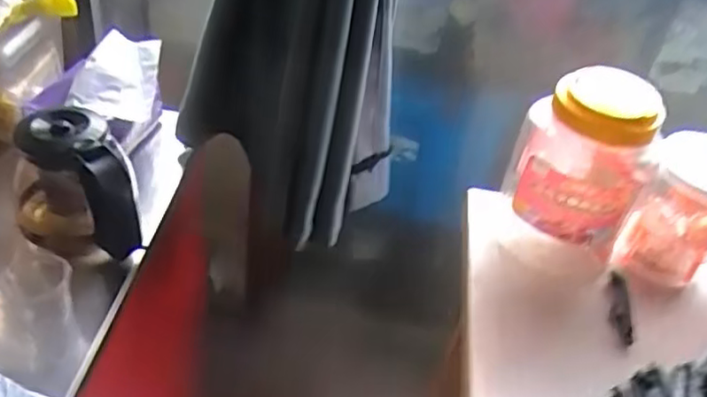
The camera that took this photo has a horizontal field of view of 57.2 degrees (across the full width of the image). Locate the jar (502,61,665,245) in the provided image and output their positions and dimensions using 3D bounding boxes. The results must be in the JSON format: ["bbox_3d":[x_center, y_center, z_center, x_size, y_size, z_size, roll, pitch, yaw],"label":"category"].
[{"bbox_3d":[0.186,-0.039,0.539,0.083,0.124,0.078,5,39,-4],"label":"jar"}]

